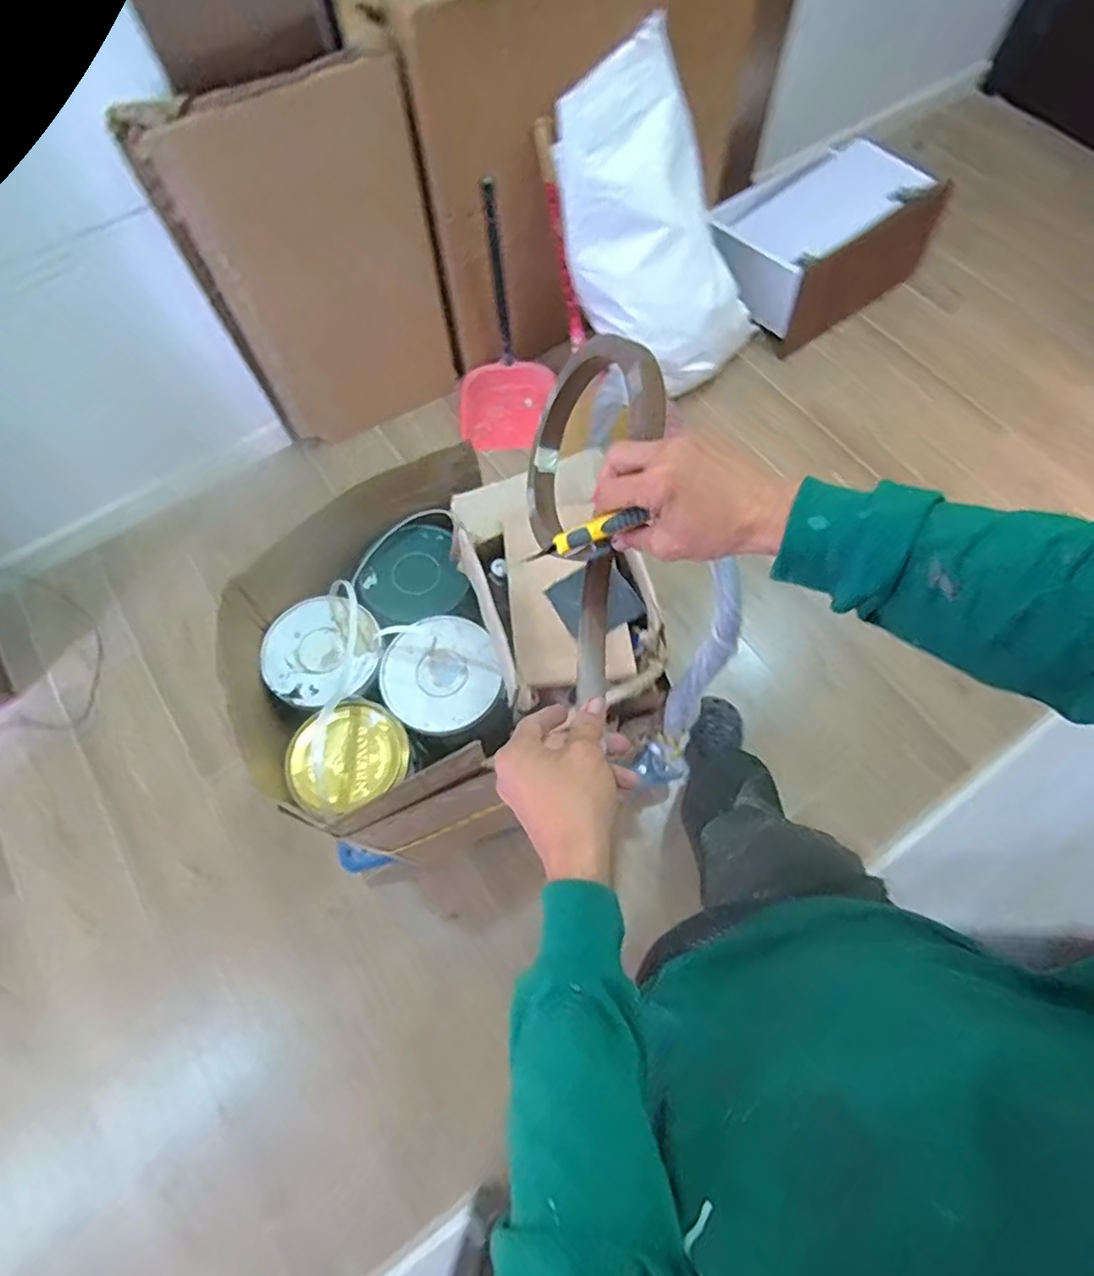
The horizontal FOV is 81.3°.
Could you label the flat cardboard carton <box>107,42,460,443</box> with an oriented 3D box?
[{"bbox_3d":[-0.490,-0.802,1.463,0.526,0.785,0.060,-32,61,-14],"label":"flat cardboard carton"}]

